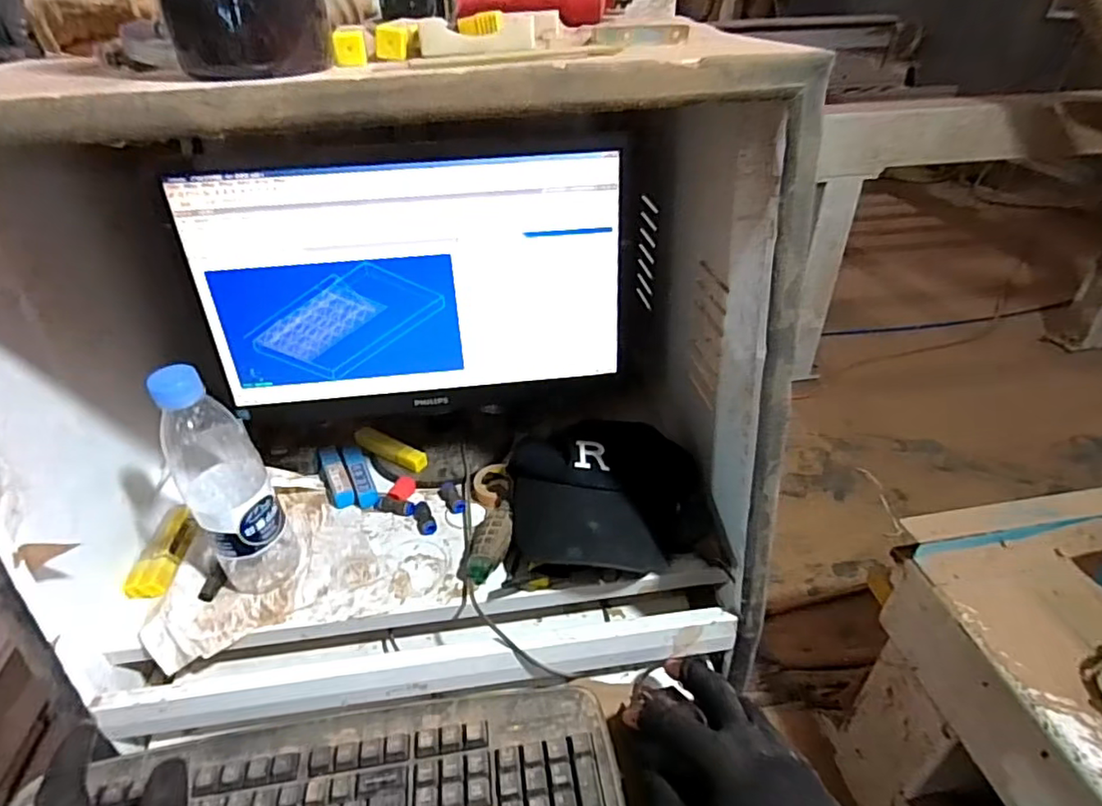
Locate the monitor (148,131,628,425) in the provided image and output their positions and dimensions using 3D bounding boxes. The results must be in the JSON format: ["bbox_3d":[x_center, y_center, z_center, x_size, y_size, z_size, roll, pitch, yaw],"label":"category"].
[{"bbox_3d":[-0.134,-0.114,0.620,0.416,0.250,0.058,-5,37,-5],"label":"monitor"}]

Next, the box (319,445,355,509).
[{"bbox_3d":[-0.237,0.079,0.669,0.024,0.019,0.090,-18,39,-21],"label":"box"}]

